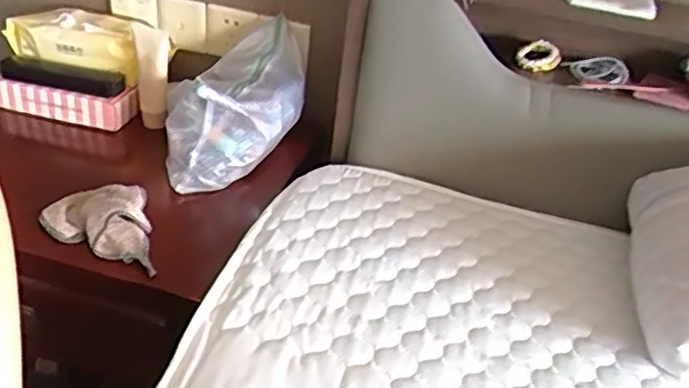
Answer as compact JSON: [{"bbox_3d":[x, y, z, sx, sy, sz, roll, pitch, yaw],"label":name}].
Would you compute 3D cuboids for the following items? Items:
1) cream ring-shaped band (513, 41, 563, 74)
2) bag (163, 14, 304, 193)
[{"bbox_3d":[0.263,-0.186,0.879,0.060,0.033,0.040,16,34,12],"label":"cream ring-shaped band"},{"bbox_3d":[-0.147,-0.144,0.919,0.149,0.134,0.302,15,50,11],"label":"bag"}]

